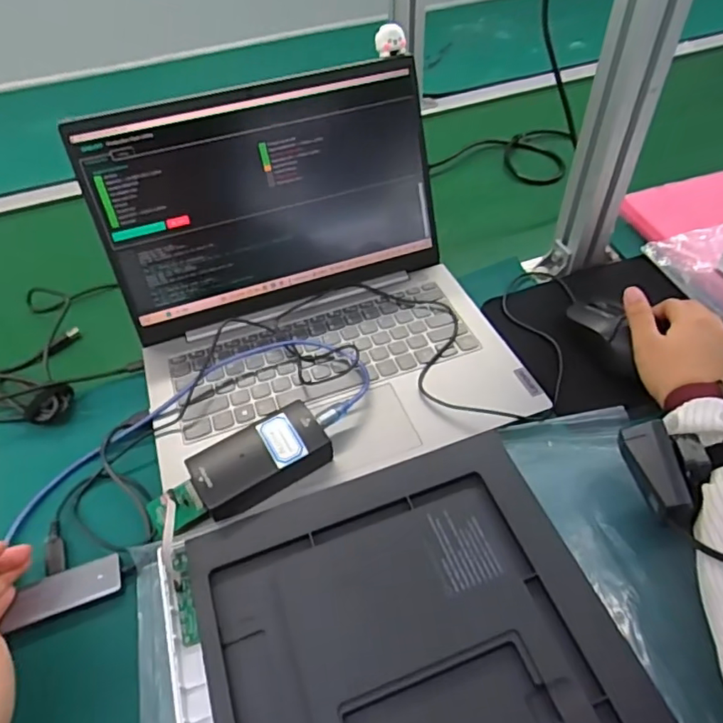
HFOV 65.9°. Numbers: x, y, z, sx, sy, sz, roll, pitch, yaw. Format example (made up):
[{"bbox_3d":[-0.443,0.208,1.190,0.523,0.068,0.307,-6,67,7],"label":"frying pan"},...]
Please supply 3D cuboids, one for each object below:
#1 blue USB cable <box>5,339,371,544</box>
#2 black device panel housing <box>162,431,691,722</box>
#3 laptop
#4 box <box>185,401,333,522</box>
[{"bbox_3d":[-0.139,0.045,0.470,0.299,0.024,0.121,-19,50,-12],"label":"blue USB cable"},{"bbox_3d":[0.039,0.202,0.331,0.281,0.027,0.294,-17,50,-10],"label":"black device panel housing"},{"bbox_3d":[-0.045,-0.078,0.466,0.318,0.177,0.295,-18,50,-11],"label":"laptop"},{"bbox_3d":[-0.075,0.078,0.429,0.102,0.028,0.060,-28,53,-19],"label":"box"}]

